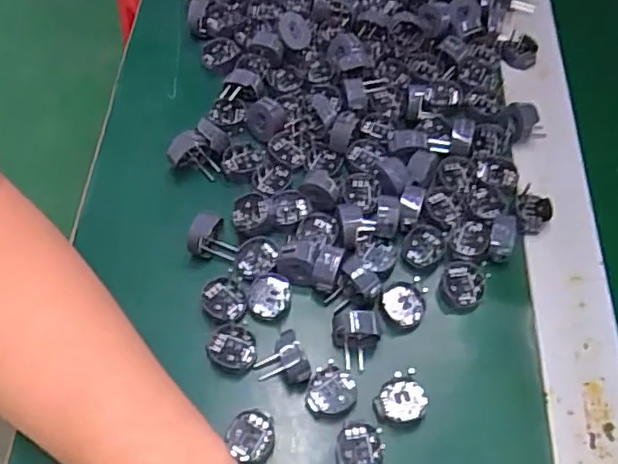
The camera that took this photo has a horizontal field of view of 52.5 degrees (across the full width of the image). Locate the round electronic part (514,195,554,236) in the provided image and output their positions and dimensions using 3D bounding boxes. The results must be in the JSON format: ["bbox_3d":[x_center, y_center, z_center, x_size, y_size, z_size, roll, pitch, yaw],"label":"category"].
[{"bbox_3d":[0.148,-0.011,0.416,0.023,0.011,0.029,15,60,8],"label":"round electronic part"}]

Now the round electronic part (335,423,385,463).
[{"bbox_3d":[0.028,0.118,0.339,0.025,0.011,0.027,0,59,-1],"label":"round electronic part"}]

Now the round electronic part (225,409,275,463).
[{"bbox_3d":[-0.030,0.112,0.341,0.027,0.012,0.026,0,59,-1],"label":"round electronic part"}]

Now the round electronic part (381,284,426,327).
[{"bbox_3d":[0.058,0.044,0.380,0.027,0.008,0.025,0,59,-1],"label":"round electronic part"}]

